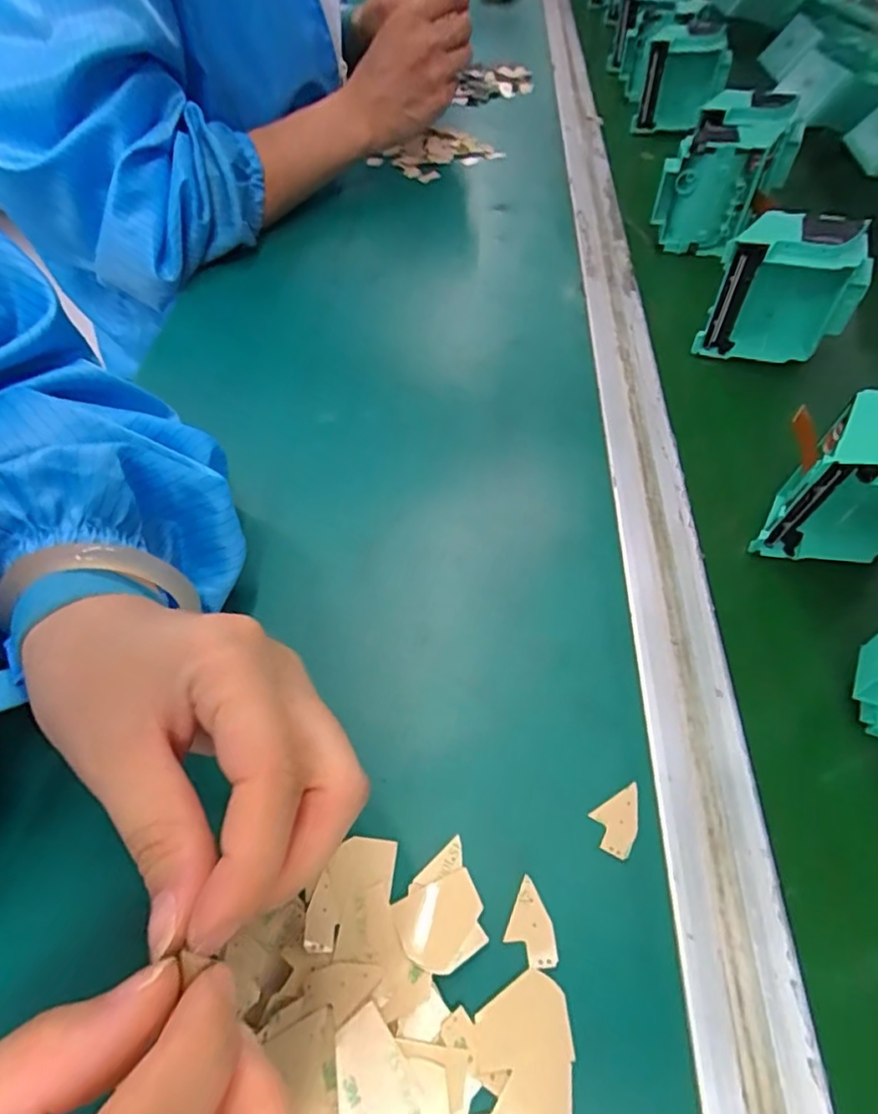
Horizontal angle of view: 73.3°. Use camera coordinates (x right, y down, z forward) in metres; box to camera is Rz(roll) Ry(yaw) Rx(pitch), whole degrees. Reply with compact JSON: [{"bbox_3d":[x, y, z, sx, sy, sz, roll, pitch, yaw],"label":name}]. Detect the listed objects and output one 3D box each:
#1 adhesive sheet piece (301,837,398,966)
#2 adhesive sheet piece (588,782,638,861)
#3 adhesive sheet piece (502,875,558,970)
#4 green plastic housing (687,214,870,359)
[{"bbox_3d":[-0.031,0.120,0.208,0.027,0.004,0.038,6,50,6],"label":"adhesive sheet piece"},{"bbox_3d":[0.068,0.098,0.218,0.023,0.004,0.018,-29,54,-13],"label":"adhesive sheet piece"},{"bbox_3d":[0.033,0.125,0.200,0.018,0.004,0.023,18,59,19],"label":"adhesive sheet piece"},{"bbox_3d":[0.204,-0.156,0.349,0.077,0.077,0.033,6,56,12],"label":"green plastic housing"}]

